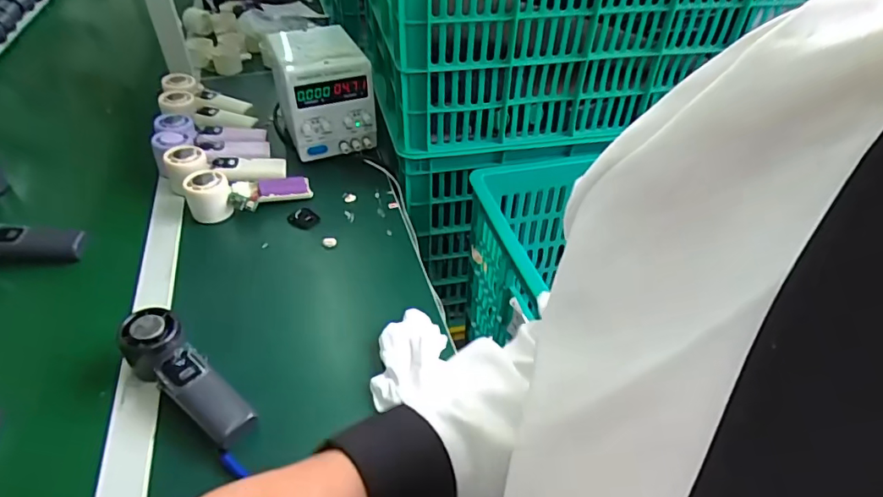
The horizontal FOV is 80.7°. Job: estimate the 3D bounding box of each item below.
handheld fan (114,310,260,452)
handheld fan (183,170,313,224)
[{"bbox_3d":[-0.246,0.127,0.502,0.165,0.048,0.049,38,51,16],"label":"handheld fan"},{"bbox_3d":[-0.268,-0.083,0.728,0.164,0.053,0.055,-13,43,-17],"label":"handheld fan"}]

